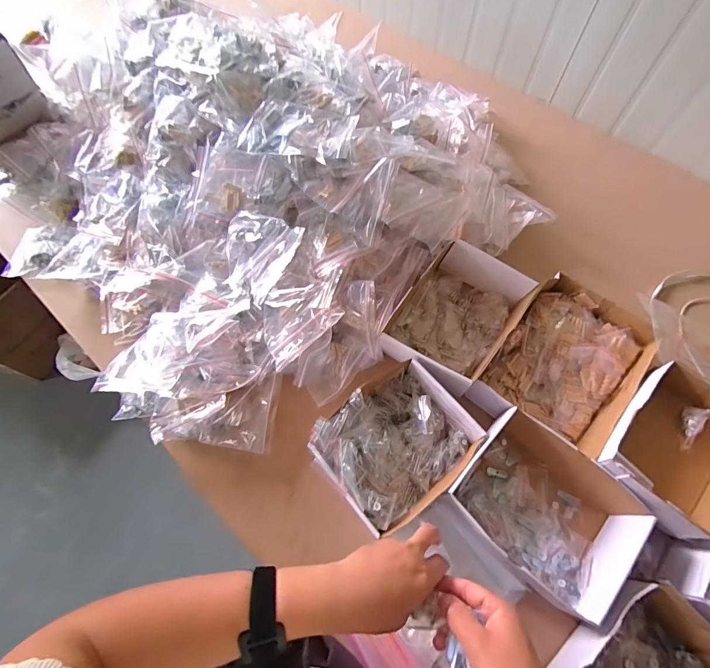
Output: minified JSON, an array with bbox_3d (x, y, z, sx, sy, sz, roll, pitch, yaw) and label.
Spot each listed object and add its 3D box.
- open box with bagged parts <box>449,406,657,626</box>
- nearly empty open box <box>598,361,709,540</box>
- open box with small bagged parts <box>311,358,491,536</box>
[{"bbox_3d":[0.278,0.256,0.578,0.220,0.098,0.193,39,71,17],"label":"open box with bagged parts"},{"bbox_3d":[0.477,0.175,0.583,0.158,0.093,0.221,41,72,17],"label":"nearly empty open box"},{"bbox_3d":[0.063,0.168,0.596,0.218,0.080,0.187,-39,71,-16],"label":"open box with small bagged parts"}]

